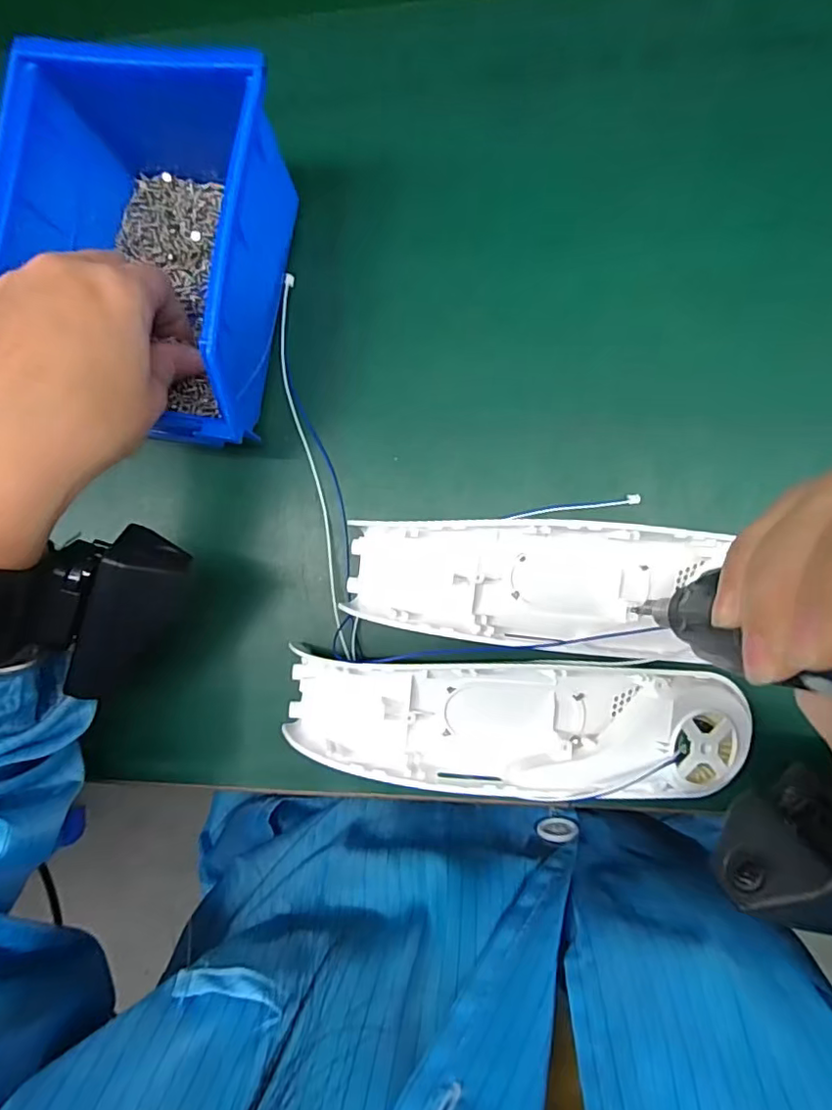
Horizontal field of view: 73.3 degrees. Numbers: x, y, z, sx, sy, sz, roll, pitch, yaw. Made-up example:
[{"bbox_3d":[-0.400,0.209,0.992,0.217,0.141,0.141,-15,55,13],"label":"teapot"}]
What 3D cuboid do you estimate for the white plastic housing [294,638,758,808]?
[{"bbox_3d":[0.037,0.068,0.238,0.186,0.049,0.051,4,89,8],"label":"white plastic housing"}]

